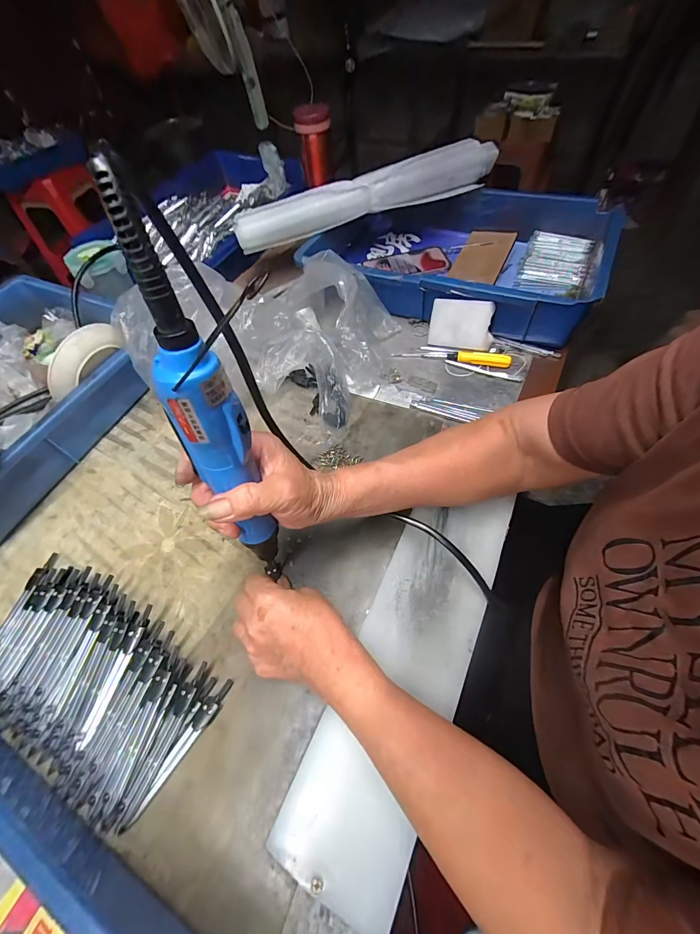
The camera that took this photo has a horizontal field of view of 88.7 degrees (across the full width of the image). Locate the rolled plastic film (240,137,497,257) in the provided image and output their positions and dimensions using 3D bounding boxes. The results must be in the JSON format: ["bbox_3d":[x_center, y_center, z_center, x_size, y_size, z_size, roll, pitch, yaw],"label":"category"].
[{"bbox_3d":[0.027,-0.442,0.583,0.436,0.076,0.045,-14,56,-5],"label":"rolled plastic film"}]

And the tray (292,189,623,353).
[{"bbox_3d":[0.163,-0.342,0.578,0.443,0.081,0.272,17,61,16],"label":"tray"}]

